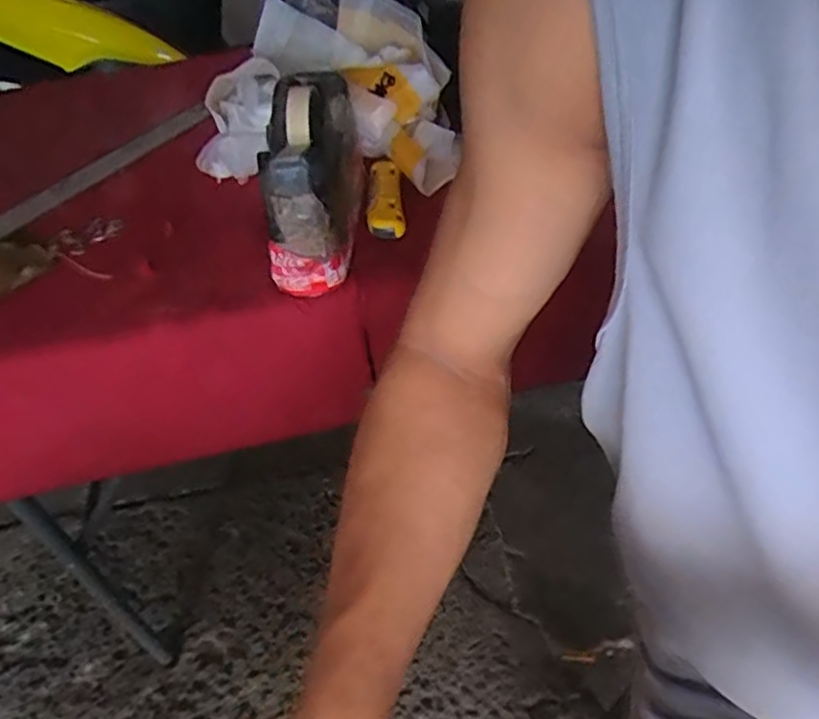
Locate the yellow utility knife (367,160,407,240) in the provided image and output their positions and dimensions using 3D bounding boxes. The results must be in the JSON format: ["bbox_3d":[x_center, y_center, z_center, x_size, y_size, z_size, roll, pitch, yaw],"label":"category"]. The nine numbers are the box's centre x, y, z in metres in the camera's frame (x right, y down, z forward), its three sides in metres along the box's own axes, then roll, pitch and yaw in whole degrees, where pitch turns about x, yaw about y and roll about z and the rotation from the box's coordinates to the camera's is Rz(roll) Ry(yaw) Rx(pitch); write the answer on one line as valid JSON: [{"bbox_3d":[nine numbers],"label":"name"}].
[{"bbox_3d":[-0.023,-0.152,0.643,0.032,0.022,0.112,-7,45,1],"label":"yellow utility knife"}]

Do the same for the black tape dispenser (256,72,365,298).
[{"bbox_3d":[-0.084,-0.165,0.586,0.068,0.109,0.194,-1,46,7],"label":"black tape dispenser"}]

